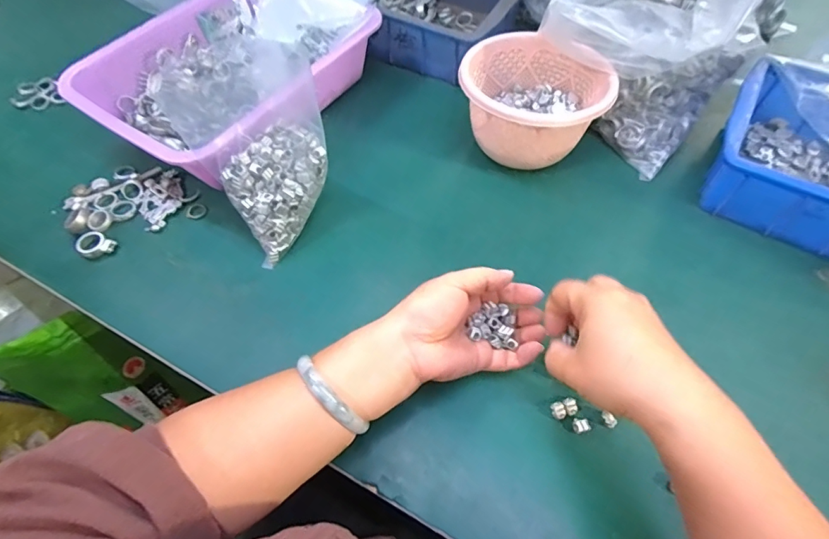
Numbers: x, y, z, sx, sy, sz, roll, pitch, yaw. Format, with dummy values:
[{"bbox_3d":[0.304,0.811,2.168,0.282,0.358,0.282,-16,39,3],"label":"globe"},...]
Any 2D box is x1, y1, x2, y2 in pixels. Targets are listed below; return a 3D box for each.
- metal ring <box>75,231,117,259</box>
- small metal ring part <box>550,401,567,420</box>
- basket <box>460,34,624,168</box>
[{"bbox_3d":[-0.311,-0.023,0.430,0.031,0.011,0.026,9,60,6],"label":"metal ring"},{"bbox_3d":[0.112,0.110,0.345,0.009,0.005,0.013,-7,60,-3],"label":"small metal ring part"},{"bbox_3d":[0.124,-0.168,0.469,0.146,0.093,0.134,-1,59,1],"label":"basket"}]

